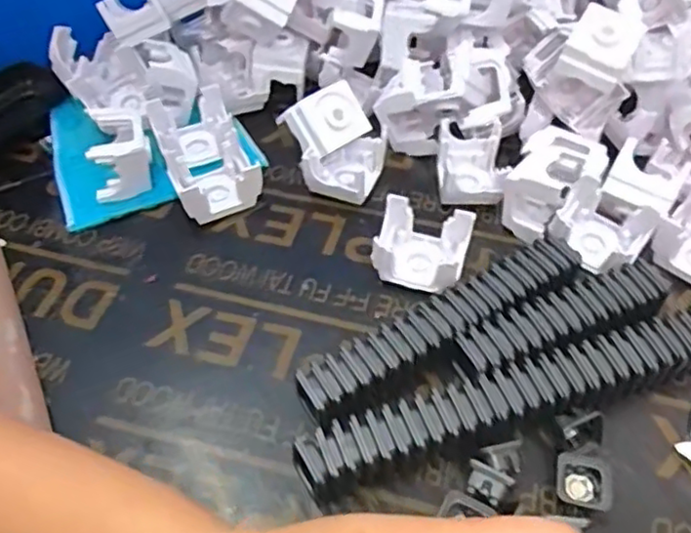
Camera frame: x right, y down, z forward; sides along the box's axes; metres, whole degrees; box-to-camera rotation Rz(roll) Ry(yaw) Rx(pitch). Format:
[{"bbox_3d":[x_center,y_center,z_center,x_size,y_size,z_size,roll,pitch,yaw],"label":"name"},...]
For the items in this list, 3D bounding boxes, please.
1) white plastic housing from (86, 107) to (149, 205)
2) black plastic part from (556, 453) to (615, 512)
[{"bbox_3d":[-0.162,-0.082,0.470,0.039,0.045,0.061,-11,51,-9],"label":"white plastic housing"},{"bbox_3d":[0.122,0.112,0.336,0.028,0.013,0.025,7,51,6],"label":"black plastic part"}]

